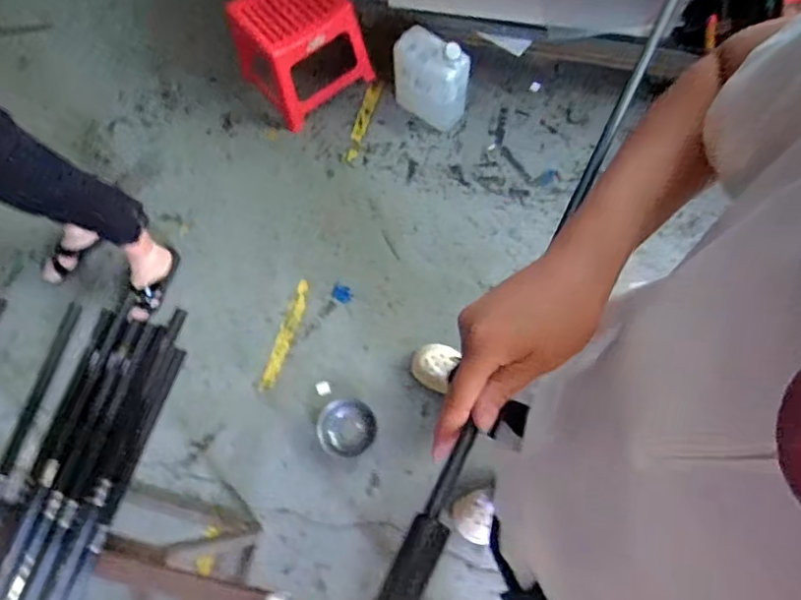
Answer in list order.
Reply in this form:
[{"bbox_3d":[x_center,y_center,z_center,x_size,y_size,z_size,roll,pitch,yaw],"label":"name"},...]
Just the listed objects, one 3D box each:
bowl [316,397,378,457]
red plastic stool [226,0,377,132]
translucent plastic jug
[{"bbox_3d":[-0.131,0.313,1.382,0.139,0.053,0.133,-1,71,3],"label":"bowl"},{"bbox_3d":[-0.275,-0.700,1.589,0.311,0.296,0.282,-33,72,-8],"label":"red plastic stool"},{"bbox_3d":[0.072,-0.595,1.540,0.210,0.288,0.133,27,74,12],"label":"translucent plastic jug"}]

